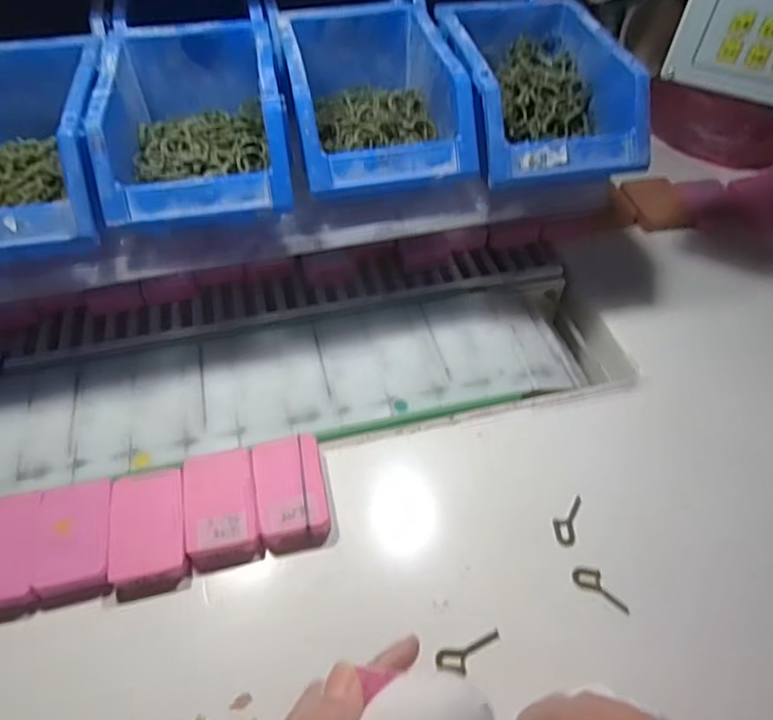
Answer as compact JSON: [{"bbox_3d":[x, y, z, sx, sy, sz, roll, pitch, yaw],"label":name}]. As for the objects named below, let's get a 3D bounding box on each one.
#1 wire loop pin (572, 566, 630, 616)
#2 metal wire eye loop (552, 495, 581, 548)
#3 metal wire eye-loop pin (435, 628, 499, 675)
[{"bbox_3d":[0.137,0.143,0.367,0.038,0.004,0.015,27,55,20],"label":"wire loop pin"},{"bbox_3d":[0.123,0.108,0.397,0.016,0.008,0.038,14,52,11],"label":"metal wire eye loop"},{"bbox_3d":[0.049,0.173,0.340,0.040,0.005,0.015,-15,52,-12],"label":"metal wire eye-loop pin"}]

